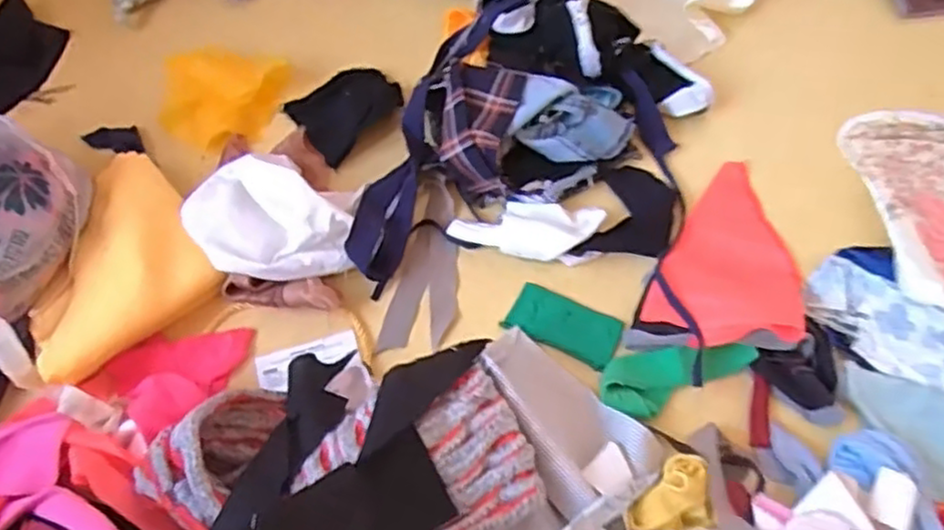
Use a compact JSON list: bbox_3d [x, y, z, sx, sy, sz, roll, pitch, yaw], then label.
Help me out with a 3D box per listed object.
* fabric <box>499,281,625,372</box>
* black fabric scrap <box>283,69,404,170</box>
[{"bbox_3d":[0.086,0.056,0.674,0.102,0.011,0.054,25,62,16],"label":"fabric"},{"bbox_3d":[-0.145,-0.181,0.830,0.103,0.018,0.120,40,66,23],"label":"black fabric scrap"}]

